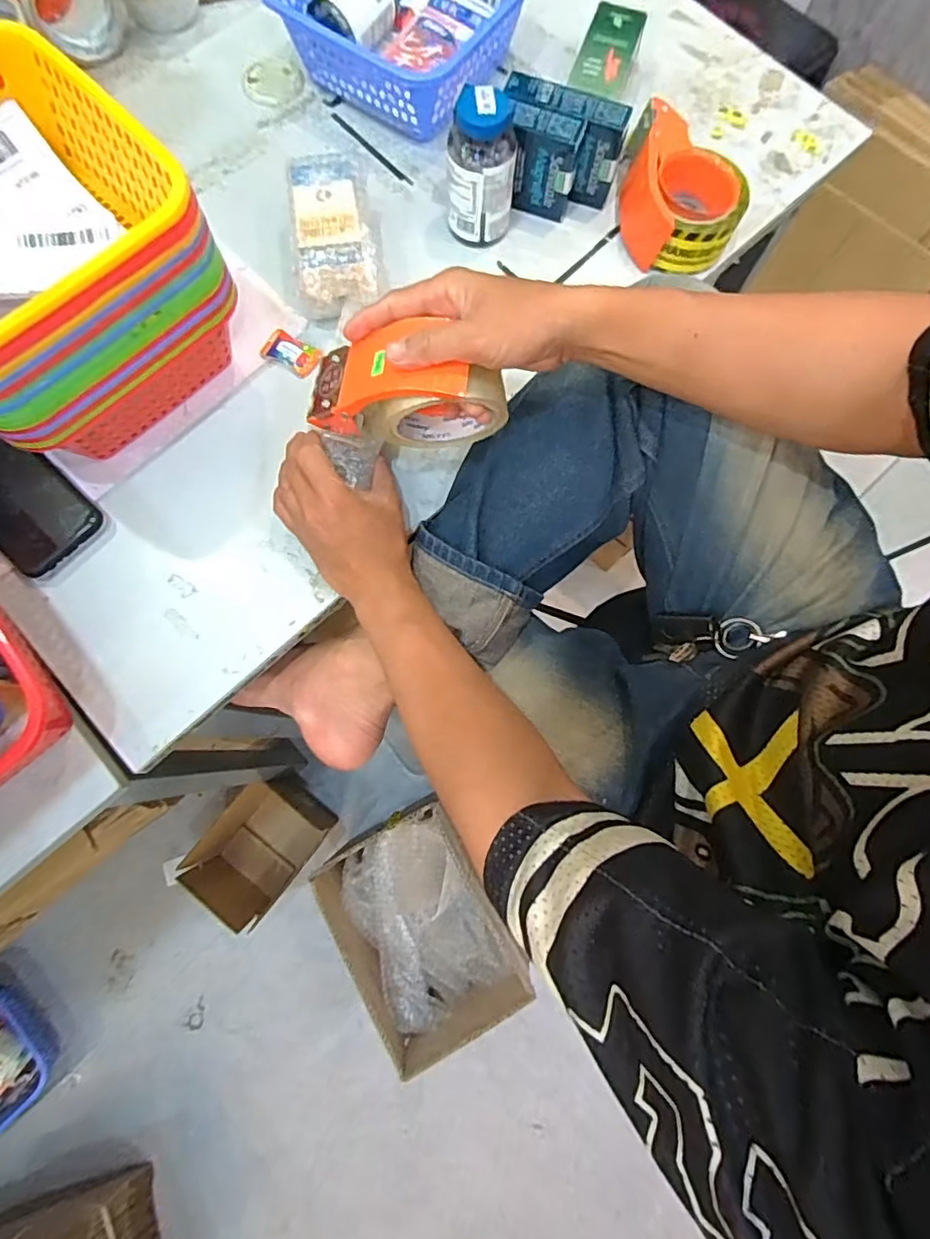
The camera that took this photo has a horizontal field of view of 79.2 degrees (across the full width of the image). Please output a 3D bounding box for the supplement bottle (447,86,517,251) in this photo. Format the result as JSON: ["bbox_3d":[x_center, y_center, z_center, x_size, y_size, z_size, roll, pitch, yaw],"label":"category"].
[{"bbox_3d":[0.016,-0.425,0.534,0.064,0.116,0.058,1,77,-1],"label":"supplement bottle"}]

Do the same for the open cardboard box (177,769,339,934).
[{"bbox_3d":[-0.400,0.433,1.111,0.183,0.197,0.232,35,79,6],"label":"open cardboard box"}]

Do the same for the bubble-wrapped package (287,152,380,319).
[{"bbox_3d":[-0.125,-0.359,0.540,0.078,0.070,0.139,-7,78,-3],"label":"bubble-wrapped package"}]

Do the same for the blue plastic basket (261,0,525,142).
[{"bbox_3d":[-0.074,-0.640,0.593,0.222,0.079,0.226,40,79,7],"label":"blue plastic basket"}]

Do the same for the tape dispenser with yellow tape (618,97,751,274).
[{"bbox_3d":[0.219,-0.429,0.565,0.120,0.065,0.135,12,77,1],"label":"tape dispenser with yellow tape"}]

